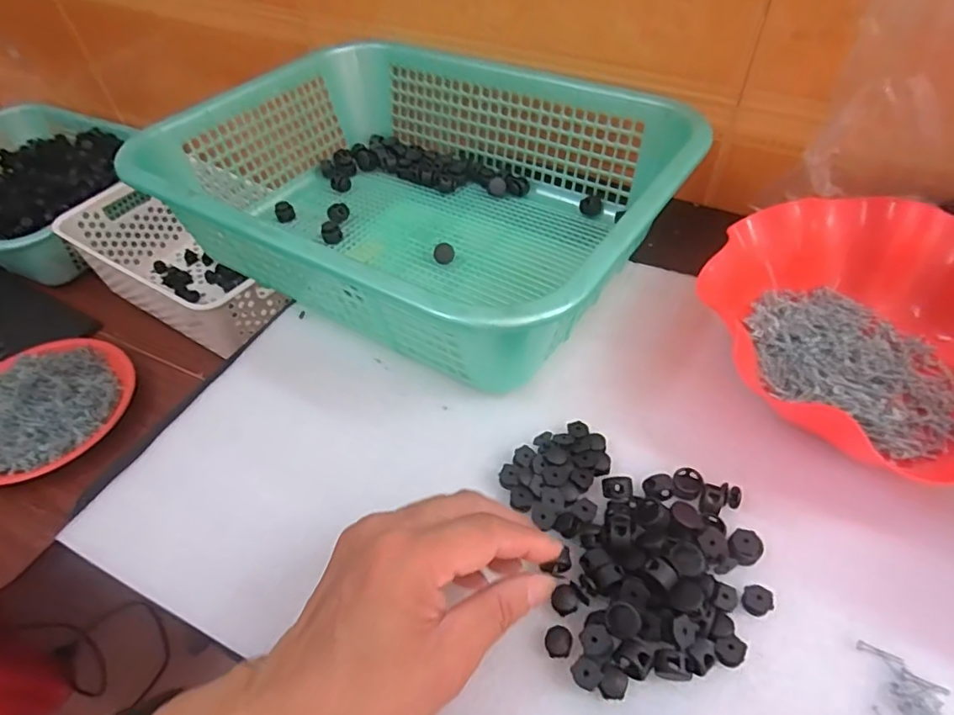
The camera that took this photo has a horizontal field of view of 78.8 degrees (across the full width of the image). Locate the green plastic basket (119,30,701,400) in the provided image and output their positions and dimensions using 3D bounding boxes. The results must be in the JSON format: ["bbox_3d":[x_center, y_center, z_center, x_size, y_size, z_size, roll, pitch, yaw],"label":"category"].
[{"bbox_3d":[-0.045,-0.139,0.469,0.382,0.106,0.299,26,55,23],"label":"green plastic basket"}]

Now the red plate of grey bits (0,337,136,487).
[{"bbox_3d":[-0.491,0.051,0.645,0.181,0.026,0.184,-2,49,2],"label":"red plate of grey bits"}]

